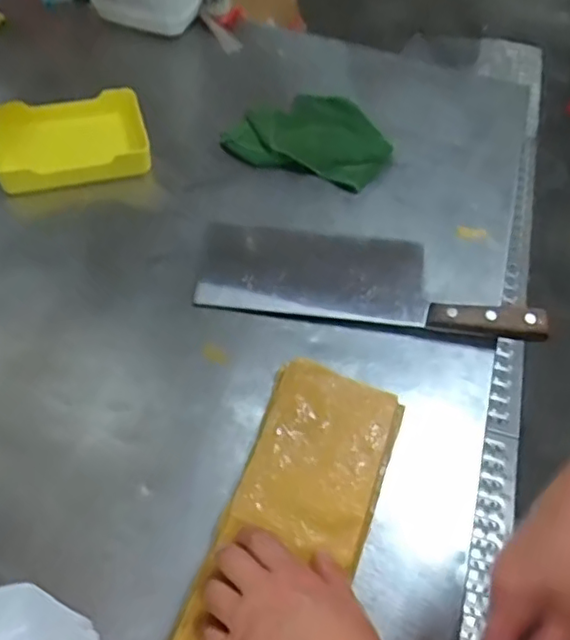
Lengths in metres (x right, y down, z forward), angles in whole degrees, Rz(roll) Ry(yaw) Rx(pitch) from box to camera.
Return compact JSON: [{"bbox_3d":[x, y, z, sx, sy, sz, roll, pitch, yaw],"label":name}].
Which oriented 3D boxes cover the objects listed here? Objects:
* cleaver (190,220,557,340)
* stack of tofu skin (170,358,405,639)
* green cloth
[{"bbox_3d":[0.085,-0.045,0.619,0.339,0.025,0.109,7,54,2],"label":"cleaver"},{"bbox_3d":[0.002,0.165,0.457,0.110,0.021,0.305,20,53,11],"label":"stack of tofu skin"},{"bbox_3d":[0.036,-0.238,0.754,0.193,0.023,0.150,17,56,9],"label":"green cloth"}]

